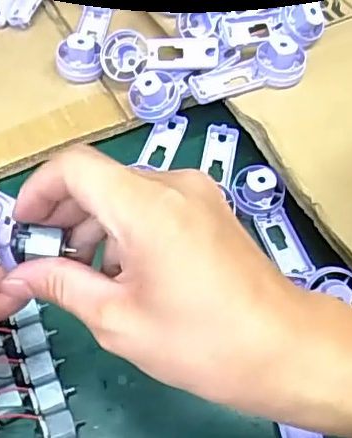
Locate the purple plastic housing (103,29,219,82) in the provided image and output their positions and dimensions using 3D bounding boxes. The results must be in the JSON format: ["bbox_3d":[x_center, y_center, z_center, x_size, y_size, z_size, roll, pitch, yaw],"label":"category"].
[{"bbox_3d":[-0.013,-0.128,0.464,0.092,0.022,0.037,7,91,15],"label":"purple plastic housing"}]

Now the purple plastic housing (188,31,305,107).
[{"bbox_3d":[0.056,-0.116,0.442,0.090,0.025,0.035,-14,60,-11],"label":"purple plastic housing"}]

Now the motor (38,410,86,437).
[{"bbox_3d":[-0.068,0.128,0.352,0.025,0.020,0.021,-15,60,-12],"label":"motor"}]

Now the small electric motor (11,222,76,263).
[{"bbox_3d":[-0.063,0.013,0.269,0.021,0.013,0.017,2,62,-2],"label":"small electric motor"}]

